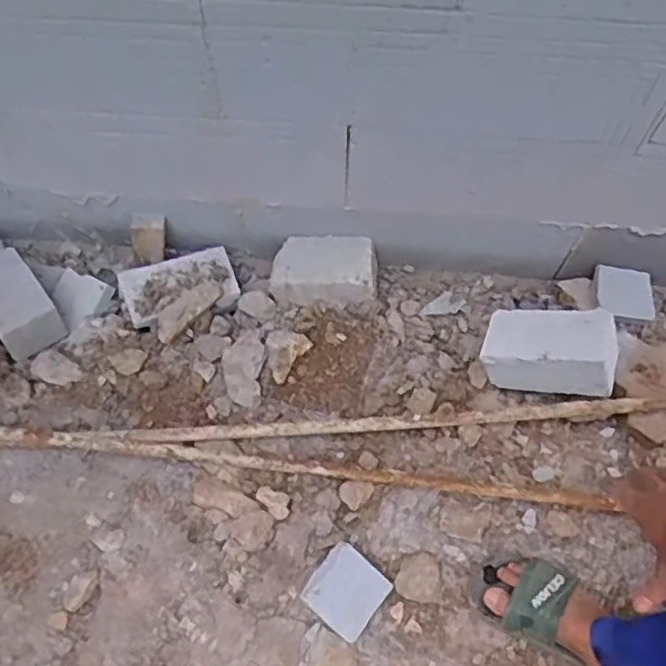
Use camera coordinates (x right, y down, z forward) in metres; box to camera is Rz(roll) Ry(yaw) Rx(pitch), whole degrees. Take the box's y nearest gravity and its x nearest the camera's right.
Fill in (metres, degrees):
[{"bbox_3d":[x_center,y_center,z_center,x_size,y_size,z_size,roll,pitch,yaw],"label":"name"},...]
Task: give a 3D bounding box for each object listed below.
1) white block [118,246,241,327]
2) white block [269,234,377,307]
[{"bbox_3d":[-0.275,-0.084,1.172,0.196,0.046,0.104,-21,66,-12],"label":"white block"},{"bbox_3d":[-0.014,-0.112,1.192,0.183,0.091,0.099,4,66,1],"label":"white block"}]

